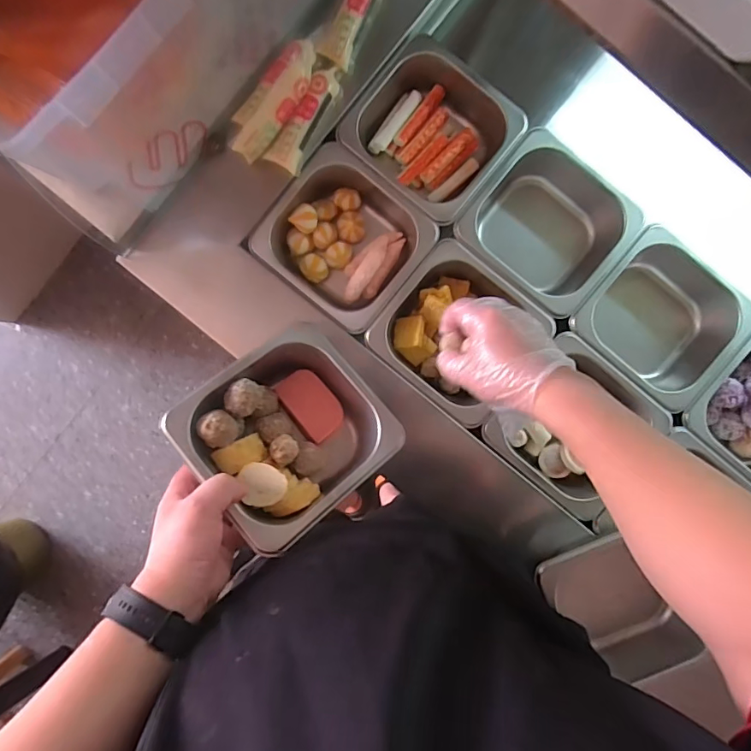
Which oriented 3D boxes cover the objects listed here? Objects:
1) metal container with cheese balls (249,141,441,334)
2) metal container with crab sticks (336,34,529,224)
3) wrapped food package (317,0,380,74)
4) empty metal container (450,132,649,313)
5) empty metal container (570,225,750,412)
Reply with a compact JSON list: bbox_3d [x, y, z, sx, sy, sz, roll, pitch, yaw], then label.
[{"bbox_3d":[-0.035,-0.164,0.603,0.173,0.077,0.169,39,93,-1],"label":"metal container with cheese balls"},{"bbox_3d":[0.074,-0.298,0.602,0.175,0.072,0.187,39,93,-1],"label":"metal container with crab sticks"},{"bbox_3d":[-0.021,-0.407,0.546,0.034,0.030,0.133,22,93,-1],"label":"wrapped food package"},{"bbox_3d":[0.207,-0.182,0.625,0.178,0.109,0.168,38,93,-1],"label":"empty metal container"},{"bbox_3d":[0.339,-0.070,0.621,0.169,0.117,0.163,39,93,-1],"label":"empty metal container"}]

